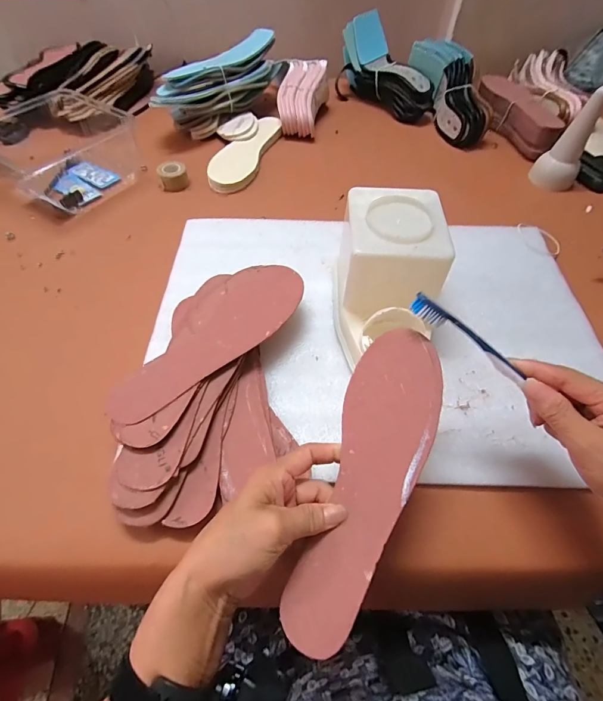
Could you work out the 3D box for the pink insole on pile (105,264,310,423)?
[{"bbox_3d":[-0.094,-0.021,0.379,0.230,0.010,0.088,-39,65,-22],"label":"pink insole on pile"}]

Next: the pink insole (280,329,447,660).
[{"bbox_3d":[0.052,0.091,0.272,0.069,0.012,0.226,11,69,26],"label":"pink insole"}]

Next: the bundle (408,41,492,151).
[{"bbox_3d":[0.287,-0.479,0.688,0.110,0.067,0.236,-10,75,-7],"label":"bundle"}]

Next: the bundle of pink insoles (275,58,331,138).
[{"bbox_3d":[0.003,-0.471,0.686,0.082,0.047,0.171,10,72,6],"label":"bundle of pink insoles"}]

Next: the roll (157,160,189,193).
[{"bbox_3d":[-0.202,-0.277,0.584,0.044,0.024,0.049,-19,59,-12],"label":"roll"}]

